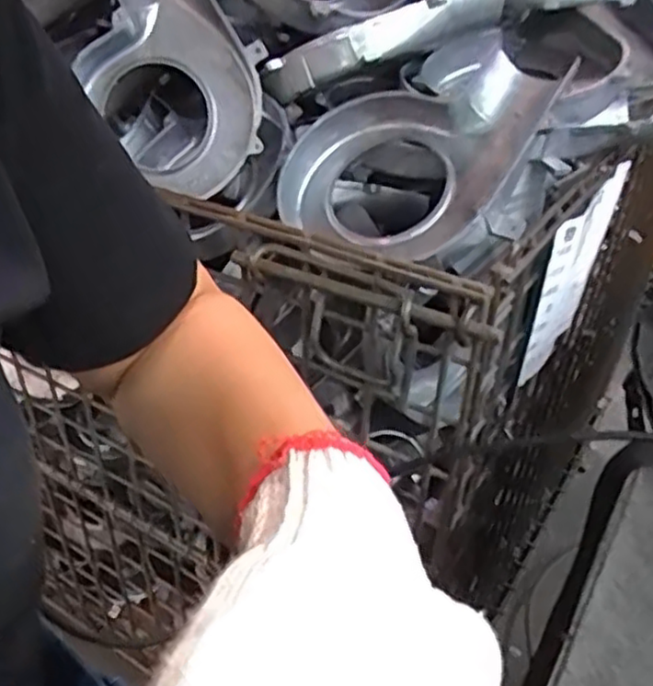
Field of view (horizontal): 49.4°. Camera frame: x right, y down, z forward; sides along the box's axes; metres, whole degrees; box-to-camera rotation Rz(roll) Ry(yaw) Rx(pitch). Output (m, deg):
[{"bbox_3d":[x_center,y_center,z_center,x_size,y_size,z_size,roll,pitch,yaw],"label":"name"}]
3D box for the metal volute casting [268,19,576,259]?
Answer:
[{"bbox_3d":[0.064,-0.137,0.513,0.162,0.068,0.174,21,78,24],"label":"metal volute casting"}]

